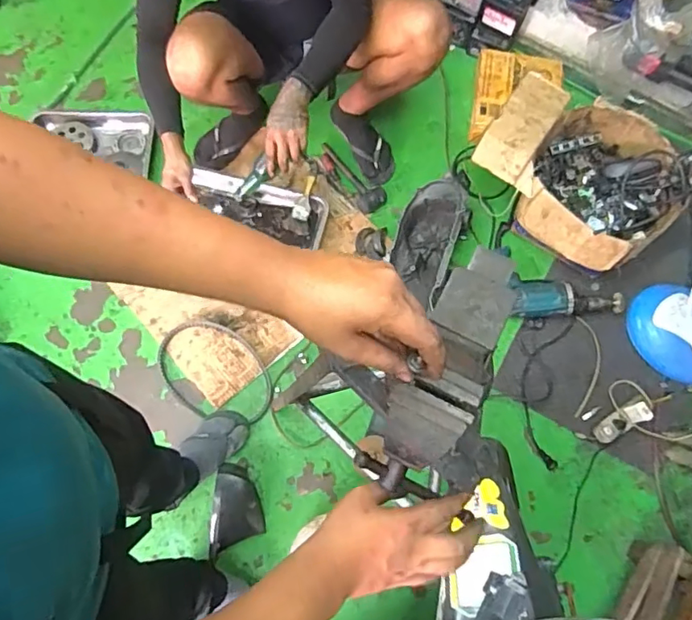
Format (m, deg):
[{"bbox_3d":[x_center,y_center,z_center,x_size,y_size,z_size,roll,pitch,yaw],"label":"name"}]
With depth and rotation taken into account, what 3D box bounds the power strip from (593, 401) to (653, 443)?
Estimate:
[{"bbox_3d":[0.655,0.264,1.287,0.138,0.028,0.052,-39,75,15],"label":"power strip"}]

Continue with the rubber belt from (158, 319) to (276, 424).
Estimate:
[{"bbox_3d":[-0.319,0.155,1.329,0.216,0.011,0.311,-40,77,-12],"label":"rubber belt"}]

